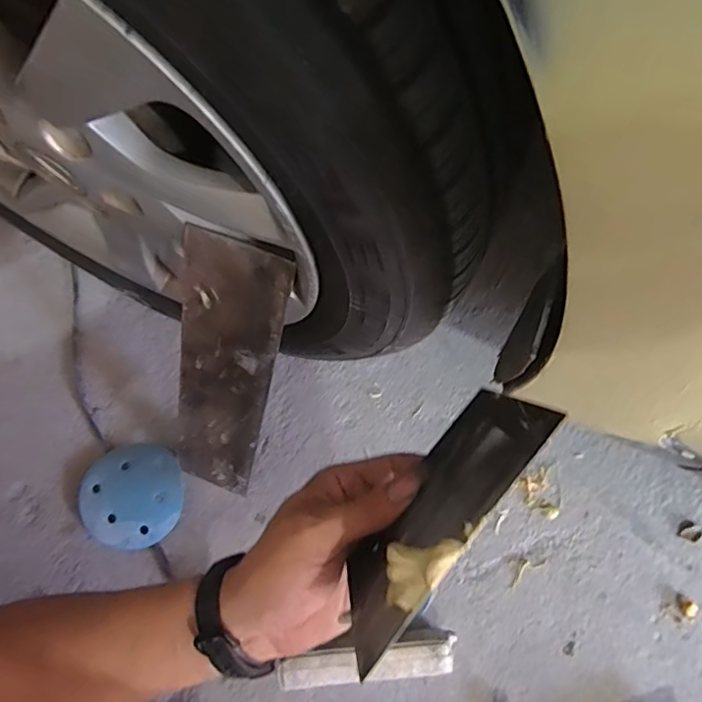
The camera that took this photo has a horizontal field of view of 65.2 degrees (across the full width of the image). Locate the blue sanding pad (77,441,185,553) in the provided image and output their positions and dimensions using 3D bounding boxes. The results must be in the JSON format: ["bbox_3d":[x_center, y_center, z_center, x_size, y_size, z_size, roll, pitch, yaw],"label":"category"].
[{"bbox_3d":[-0.240,0.158,0.602,0.111,0.021,0.112,-2,73,-1],"label":"blue sanding pad"}]

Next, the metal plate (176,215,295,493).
[{"bbox_3d":[-0.118,0.031,0.507,0.085,0.314,0.007,21,42,2],"label":"metal plate"}]

